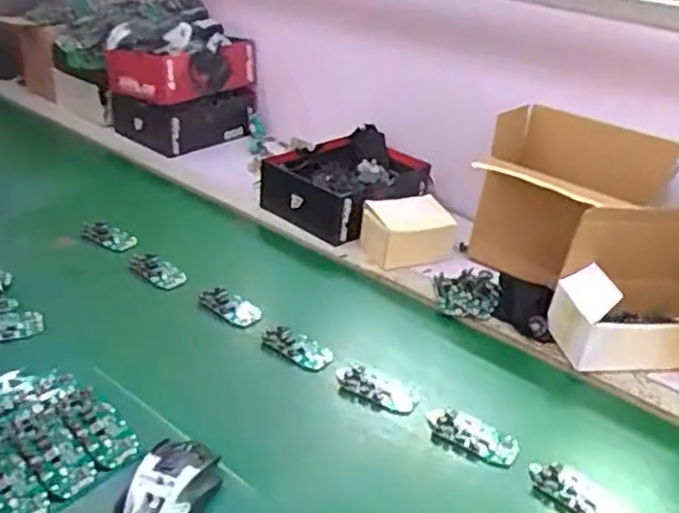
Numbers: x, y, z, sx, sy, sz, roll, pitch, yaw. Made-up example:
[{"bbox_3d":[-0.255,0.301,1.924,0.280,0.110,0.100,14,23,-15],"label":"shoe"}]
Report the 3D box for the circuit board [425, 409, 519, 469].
[{"bbox_3d":[0.145,0.200,0.745,0.103,0.016,0.050,20,33,23],"label":"circuit board"}]

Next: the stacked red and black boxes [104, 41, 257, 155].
[{"bbox_3d":[-0.332,-0.340,1.437,0.221,0.219,0.232,22,34,25],"label":"stacked red and black boxes"}]

